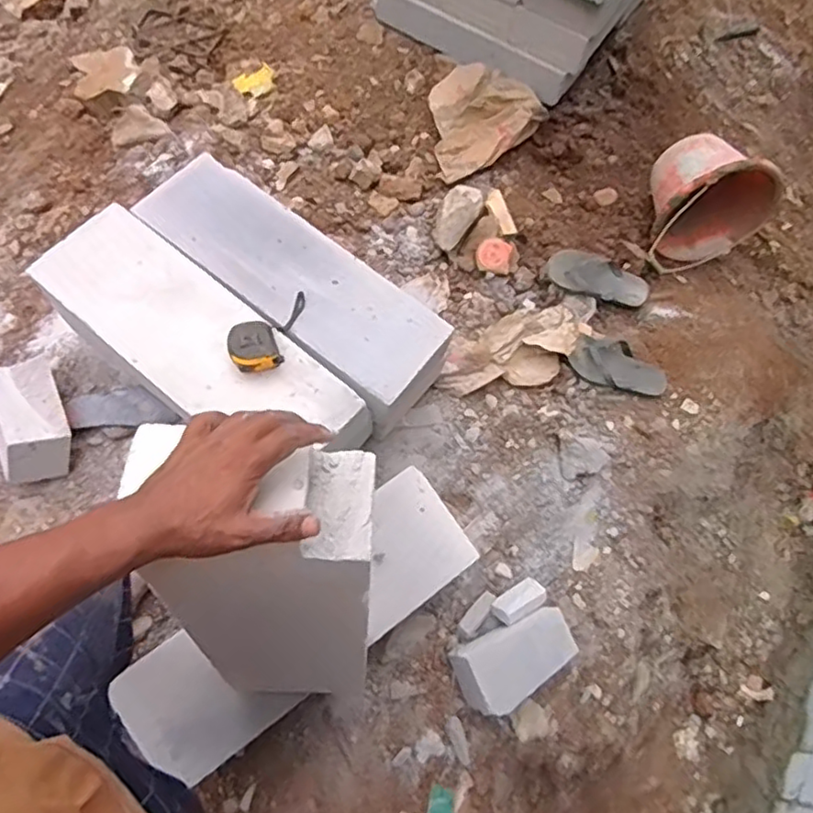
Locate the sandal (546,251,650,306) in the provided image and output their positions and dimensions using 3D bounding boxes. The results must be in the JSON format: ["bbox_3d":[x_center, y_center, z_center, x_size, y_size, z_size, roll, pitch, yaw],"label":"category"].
[{"bbox_3d":[0.466,-0.312,1.545,0.264,0.041,0.104,12,84,-17],"label":"sandal"}]

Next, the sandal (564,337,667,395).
[{"bbox_3d":[0.488,-0.101,1.480,0.261,0.042,0.115,19,70,-9],"label":"sandal"}]

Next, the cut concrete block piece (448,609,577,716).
[{"bbox_3d":[0.194,0.455,1.142,0.219,0.072,0.123,-21,71,-15],"label":"cut concrete block piece"}]

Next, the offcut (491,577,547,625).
[{"bbox_3d":[0.215,0.369,1.218,0.111,0.057,0.057,-25,72,-17],"label":"offcut"}]

